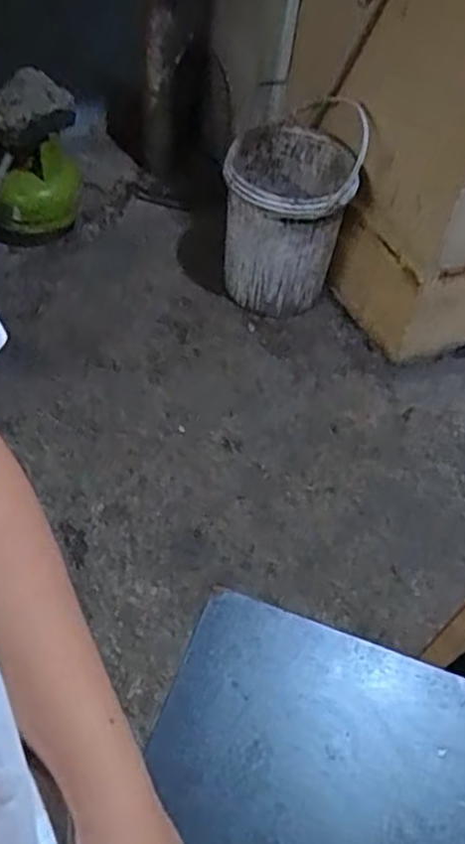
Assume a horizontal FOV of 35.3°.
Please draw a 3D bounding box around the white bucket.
[{"bbox_3d":[0.129,-0.493,1.719,0.276,0.449,0.331,9,52,2],"label":"white bucket"}]

